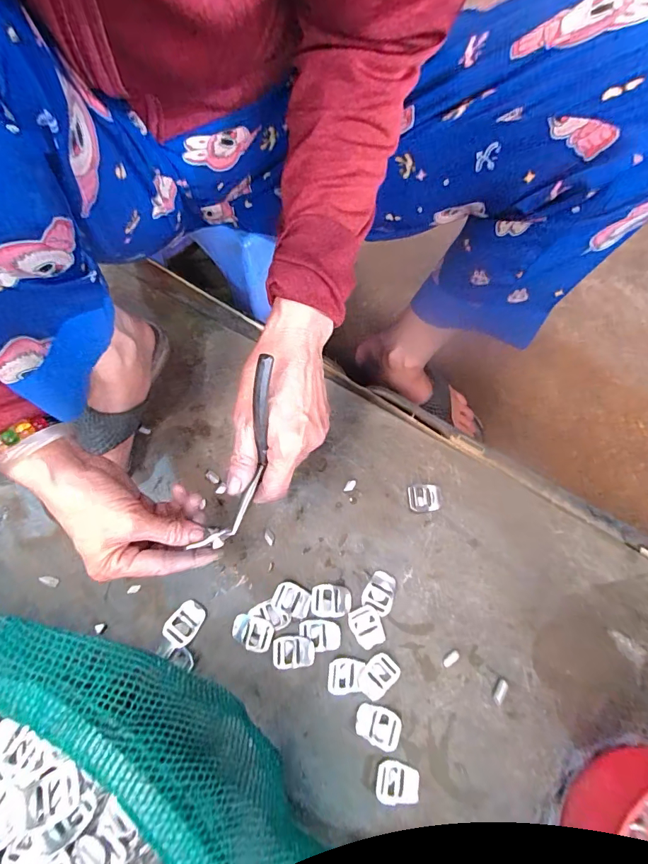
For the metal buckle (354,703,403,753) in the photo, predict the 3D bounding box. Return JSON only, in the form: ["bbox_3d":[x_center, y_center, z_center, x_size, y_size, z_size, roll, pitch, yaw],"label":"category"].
[{"bbox_3d":[0.048,0.267,0.365,0.039,0.010,0.031,12,71,2],"label":"metal buckle"}]

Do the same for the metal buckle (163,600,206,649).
[{"bbox_3d":[-0.135,0.185,0.389,0.029,0.005,0.039,36,74,10],"label":"metal buckle"}]

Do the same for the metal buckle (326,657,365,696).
[{"bbox_3d":[0.020,0.228,0.376,0.032,0.009,0.030,3,71,-1],"label":"metal buckle"}]

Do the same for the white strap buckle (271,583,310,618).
[{"bbox_3d":[-0.032,0.166,0.396,0.037,0.005,0.028,28,73,7],"label":"white strap buckle"}]

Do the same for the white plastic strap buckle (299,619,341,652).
[{"bbox_3d":[-0.004,0.194,0.384,0.040,0.004,0.027,1,71,-1],"label":"white plastic strap buckle"}]

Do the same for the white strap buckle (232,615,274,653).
[{"bbox_3d":[-0.068,0.193,0.388,0.039,0.008,0.028,13,71,3],"label":"white strap buckle"}]

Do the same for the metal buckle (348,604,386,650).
[{"bbox_3d":[0.042,0.189,0.390,0.029,0.005,0.037,-22,73,-9],"label":"metal buckle"}]

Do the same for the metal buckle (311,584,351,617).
[{"bbox_3d":[0.007,0.166,0.397,0.039,0.004,0.029,1,71,-1],"label":"metal buckle"}]

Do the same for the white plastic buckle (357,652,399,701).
[{"bbox_3d":[0.051,0.230,0.379,0.028,0.004,0.039,44,75,12],"label":"white plastic buckle"}]

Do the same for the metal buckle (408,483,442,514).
[{"bbox_3d":[0.108,0.071,0.433,0.036,0.004,0.029,-6,71,-4],"label":"metal buckle"}]

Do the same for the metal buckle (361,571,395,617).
[{"bbox_3d":[0.057,0.160,0.401,0.029,0.004,0.036,28,73,8],"label":"metal buckle"}]

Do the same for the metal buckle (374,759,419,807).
[{"bbox_3d":[0.064,0.307,0.352,0.037,0.007,0.030,16,71,4],"label":"metal buckle"}]

